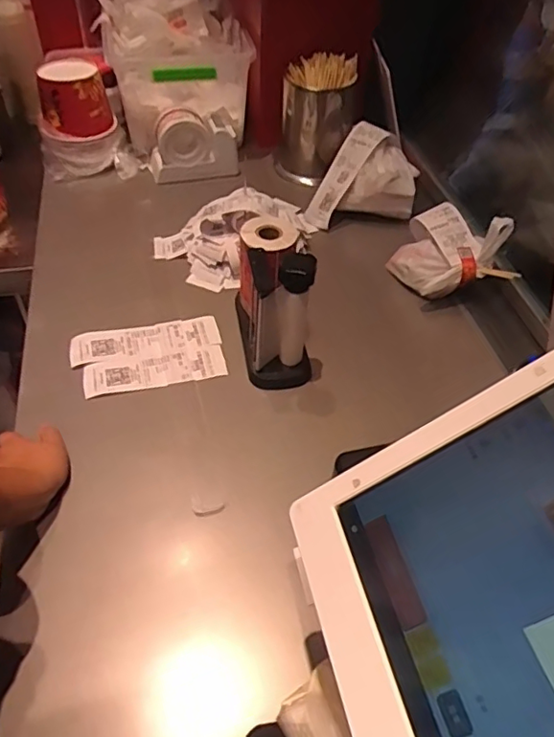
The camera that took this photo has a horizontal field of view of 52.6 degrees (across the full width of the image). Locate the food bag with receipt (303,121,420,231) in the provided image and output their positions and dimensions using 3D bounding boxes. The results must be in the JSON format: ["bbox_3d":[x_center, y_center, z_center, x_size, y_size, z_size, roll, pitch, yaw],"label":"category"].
[{"bbox_3d":[0.138,-0.319,0.928,0.171,0.109,0.127,3,48,0],"label":"food bag with receipt"}]

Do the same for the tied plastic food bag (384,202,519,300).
[{"bbox_3d":[0.246,-0.172,0.801,0.159,0.117,0.146,11,49,8],"label":"tied plastic food bag"}]

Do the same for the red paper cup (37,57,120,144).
[{"bbox_3d":[-0.347,-0.459,0.962,0.118,0.107,0.102,-13,50,-13],"label":"red paper cup"}]

